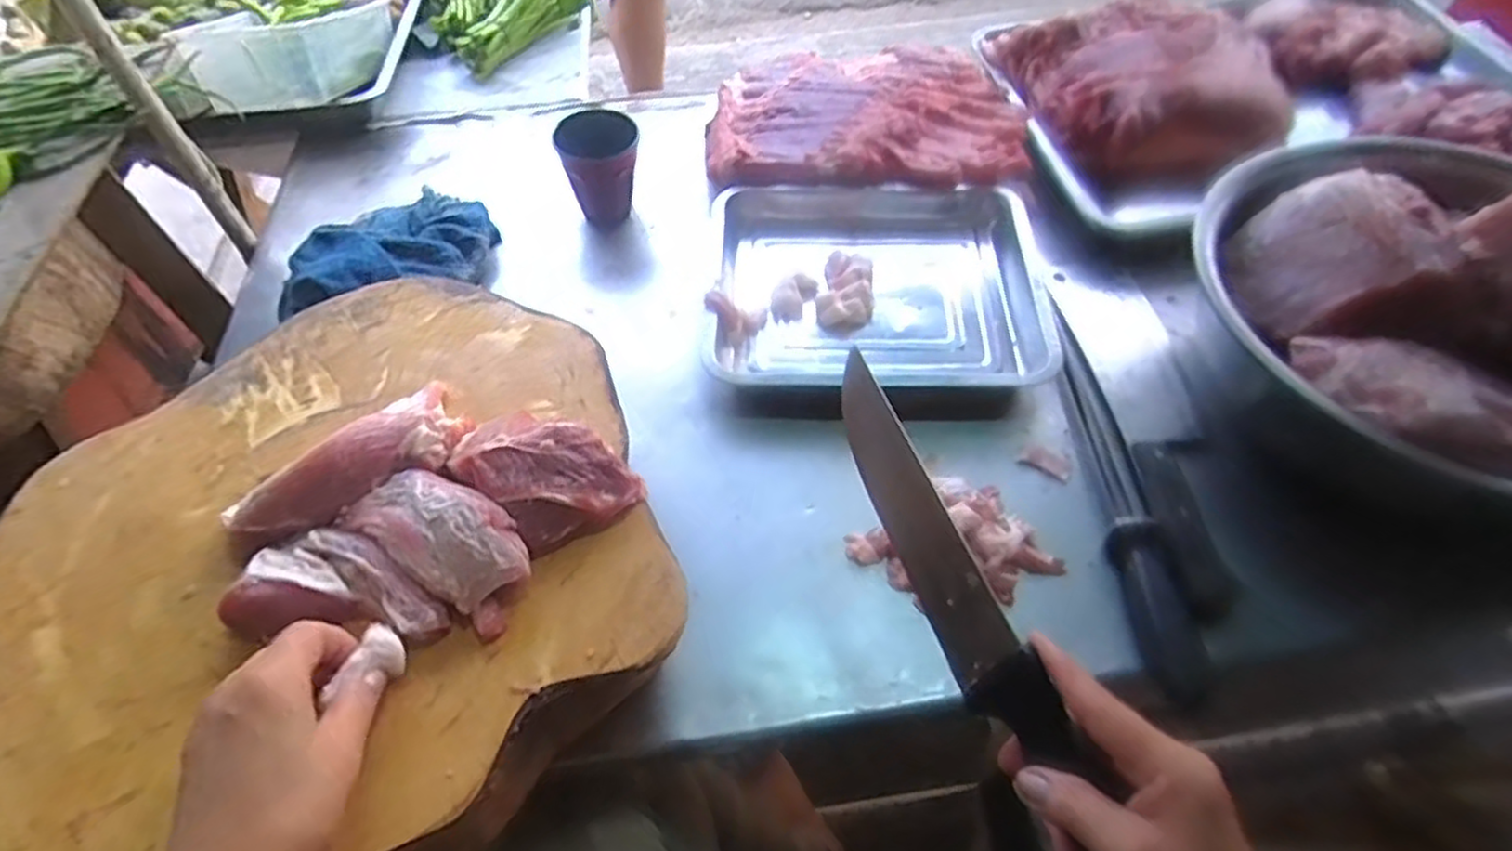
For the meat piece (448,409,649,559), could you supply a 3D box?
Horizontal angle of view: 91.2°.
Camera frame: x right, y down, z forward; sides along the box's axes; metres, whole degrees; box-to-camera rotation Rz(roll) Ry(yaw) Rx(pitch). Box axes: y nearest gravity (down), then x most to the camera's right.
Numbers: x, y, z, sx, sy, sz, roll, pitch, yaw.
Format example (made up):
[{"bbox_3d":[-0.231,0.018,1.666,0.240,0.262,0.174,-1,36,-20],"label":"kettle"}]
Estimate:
[{"bbox_3d":[-0.137,0.026,0.469,0.114,0.048,0.079,37,62,22],"label":"meat piece"}]

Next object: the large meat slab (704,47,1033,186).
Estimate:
[{"bbox_3d":[0.118,-0.344,0.810,0.341,0.044,0.231,-1,55,-2],"label":"large meat slab"}]

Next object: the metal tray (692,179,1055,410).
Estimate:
[{"bbox_3d":[0.111,-0.126,0.705,0.317,0.043,0.269,-2,55,-2],"label":"metal tray"}]

